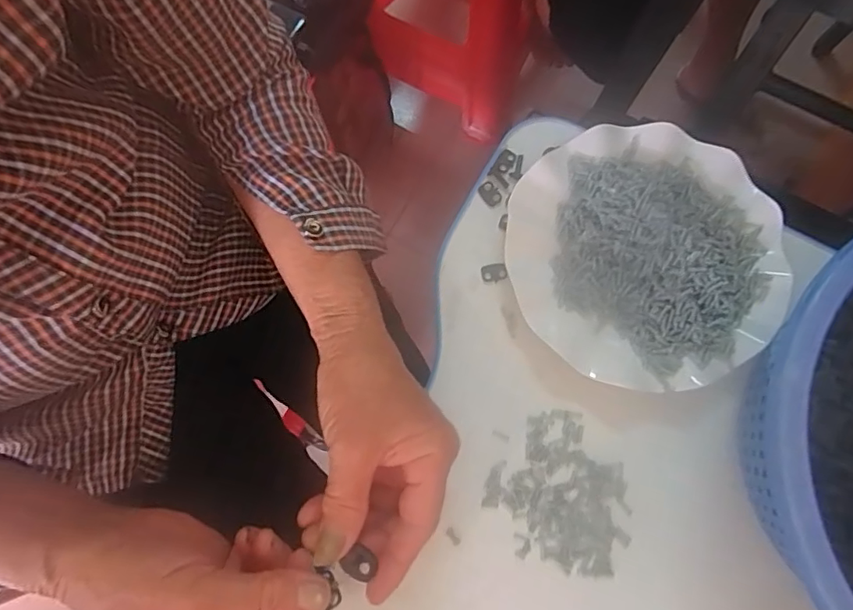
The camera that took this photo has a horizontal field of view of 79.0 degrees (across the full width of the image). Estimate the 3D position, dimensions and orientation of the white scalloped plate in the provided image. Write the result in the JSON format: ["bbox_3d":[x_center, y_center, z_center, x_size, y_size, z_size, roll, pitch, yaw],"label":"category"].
[{"bbox_3d":[0.148,-0.035,0.360,0.179,0.041,0.179,0,77,1],"label":"white scalloped plate"}]

